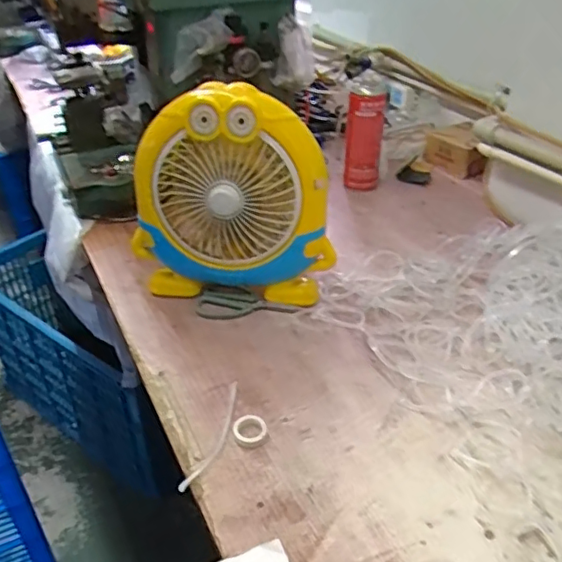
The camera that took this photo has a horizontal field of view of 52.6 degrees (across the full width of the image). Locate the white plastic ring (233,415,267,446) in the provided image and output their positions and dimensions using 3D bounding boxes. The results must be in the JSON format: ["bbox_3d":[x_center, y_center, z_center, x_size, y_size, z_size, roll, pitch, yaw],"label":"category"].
[{"bbox_3d":[-0.033,0.154,0.591,0.034,0.009,0.035,-2,36,1],"label":"white plastic ring"}]

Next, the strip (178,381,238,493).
[{"bbox_3d":[-0.065,0.157,0.589,0.024,0.007,0.141,9,38,16],"label":"strip"}]

